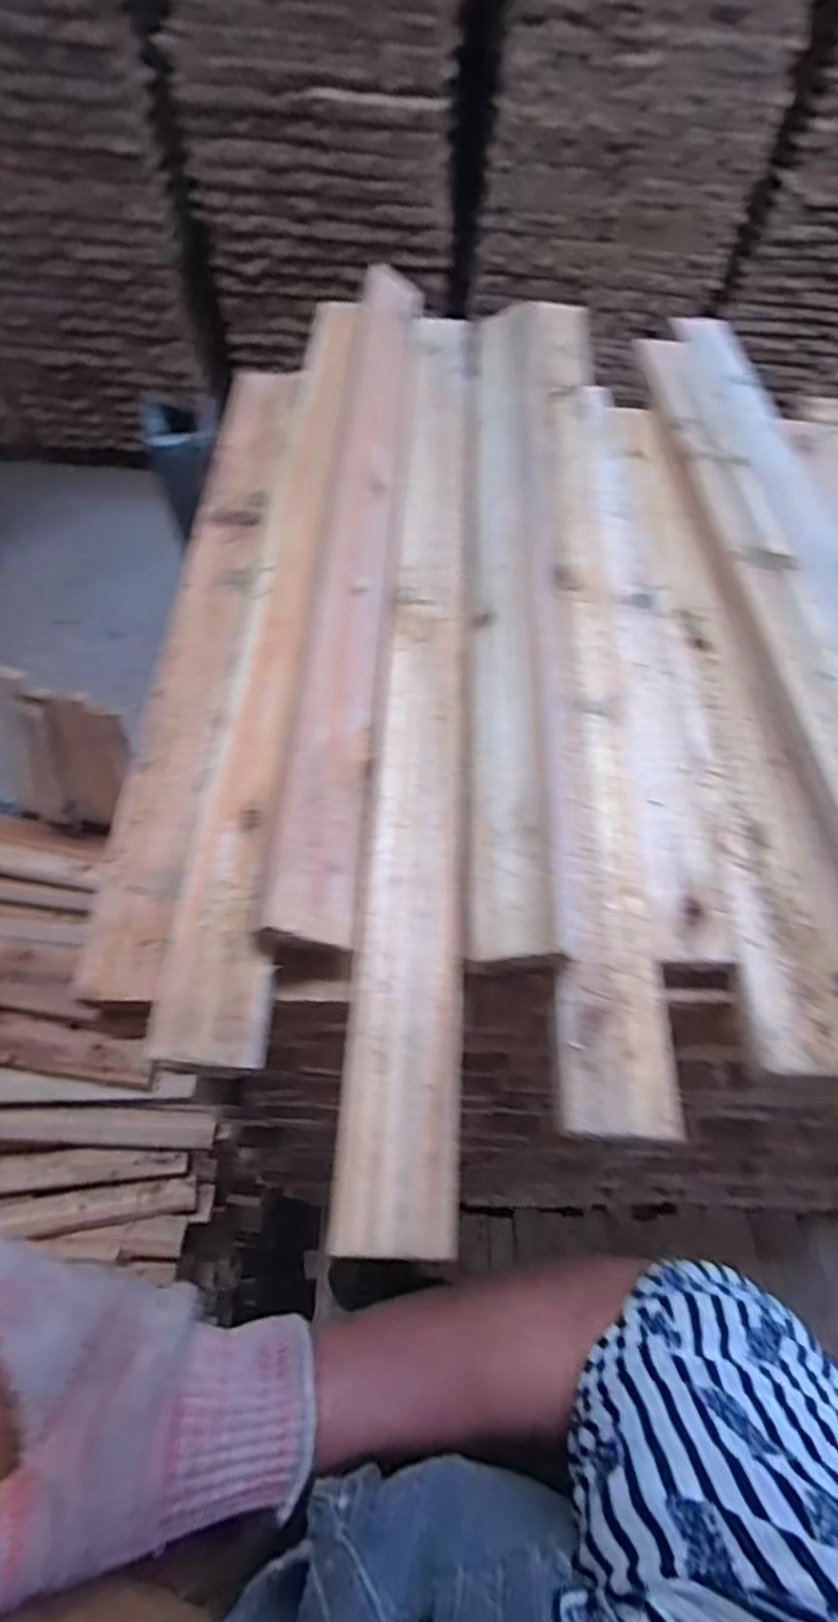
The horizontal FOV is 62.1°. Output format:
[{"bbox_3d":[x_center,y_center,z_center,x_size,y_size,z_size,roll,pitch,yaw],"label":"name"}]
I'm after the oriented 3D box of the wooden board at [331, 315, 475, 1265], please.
[{"bbox_3d":[0.006,-0.111,0.400,0.047,0.018,0.617,3,57,0],"label":"wooden board"}]

